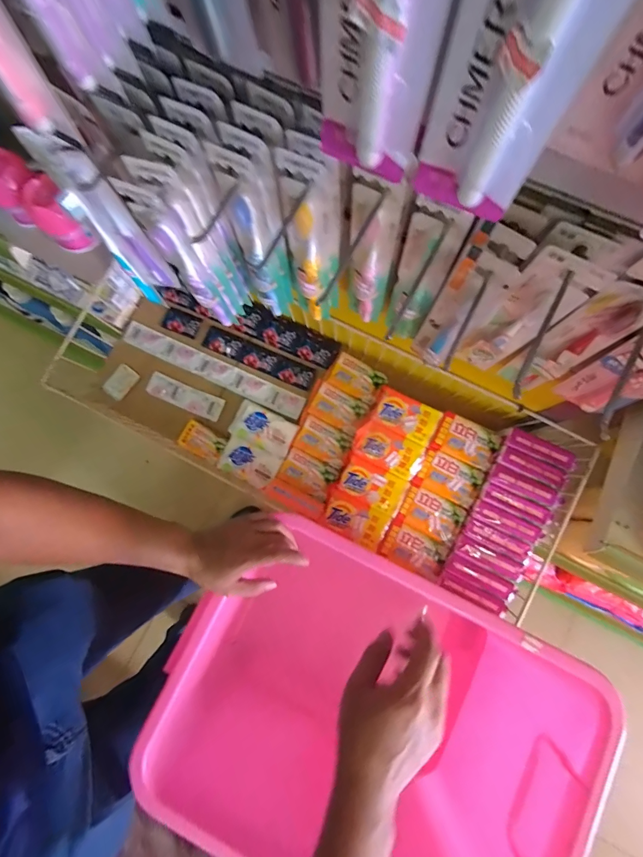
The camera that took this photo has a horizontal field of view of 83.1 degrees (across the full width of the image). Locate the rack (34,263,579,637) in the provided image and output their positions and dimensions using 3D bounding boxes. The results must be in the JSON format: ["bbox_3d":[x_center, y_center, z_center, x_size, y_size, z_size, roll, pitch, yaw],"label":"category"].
[{"bbox_3d":[-0.053,-0.036,0.691,0.983,0.137,0.348,25,81,6],"label":"rack"}]

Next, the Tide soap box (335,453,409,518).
[{"bbox_3d":[0.090,0.103,0.650,0.113,0.031,0.068,28,82,6],"label":"Tide soap box"}]

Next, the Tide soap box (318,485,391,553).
[{"bbox_3d":[0.058,0.161,0.645,0.116,0.029,0.065,27,82,6],"label":"Tide soap box"}]

